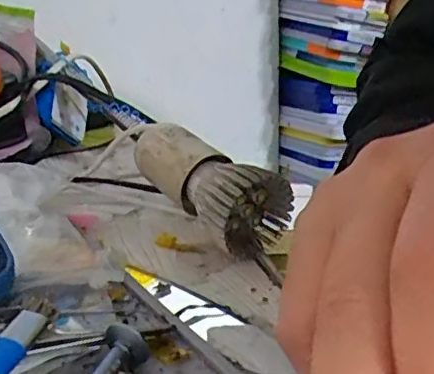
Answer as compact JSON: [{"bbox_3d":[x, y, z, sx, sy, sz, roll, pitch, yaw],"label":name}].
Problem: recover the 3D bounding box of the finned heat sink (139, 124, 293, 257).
[{"bbox_3d":[-0.006,-0.001,0.315,0.045,0.048,0.097,-17,28,-29],"label":"finned heat sink"}]

